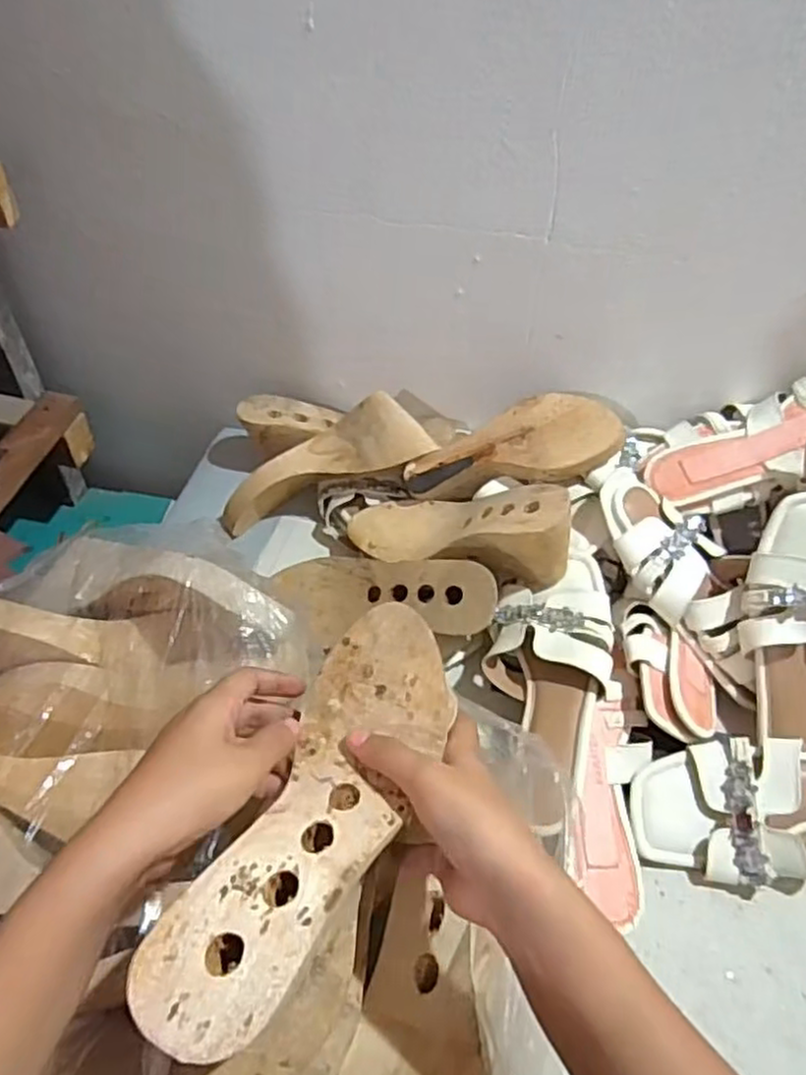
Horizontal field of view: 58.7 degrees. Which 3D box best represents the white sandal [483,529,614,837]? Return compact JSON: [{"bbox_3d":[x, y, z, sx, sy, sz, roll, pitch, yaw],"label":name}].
[{"bbox_3d":[0.118,0.106,0.589,0.096,0.065,0.231,12,50,9],"label":"white sandal"}]

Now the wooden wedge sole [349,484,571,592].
[{"bbox_3d":[0.057,0.003,0.655,0.231,0.085,0.067,3,40,44],"label":"wooden wedge sole"}]

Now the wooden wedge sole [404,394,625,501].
[{"bbox_3d":[0.101,-0.080,0.677,0.197,0.062,0.053,-14,46,18],"label":"wooden wedge sole"}]

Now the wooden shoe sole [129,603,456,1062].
[{"bbox_3d":[-0.038,0.128,0.349,0.076,0.040,0.224,18,41,14],"label":"wooden shoe sole"}]

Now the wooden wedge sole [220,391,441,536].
[{"bbox_3d":[-0.082,-0.073,0.719,0.219,0.058,0.066,-23,50,7],"label":"wooden wedge sole"}]

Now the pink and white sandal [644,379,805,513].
[{"bbox_3d":[0.339,-0.095,0.647,0.232,0.044,0.092,-24,47,18],"label":"pink and white sandal"}]

